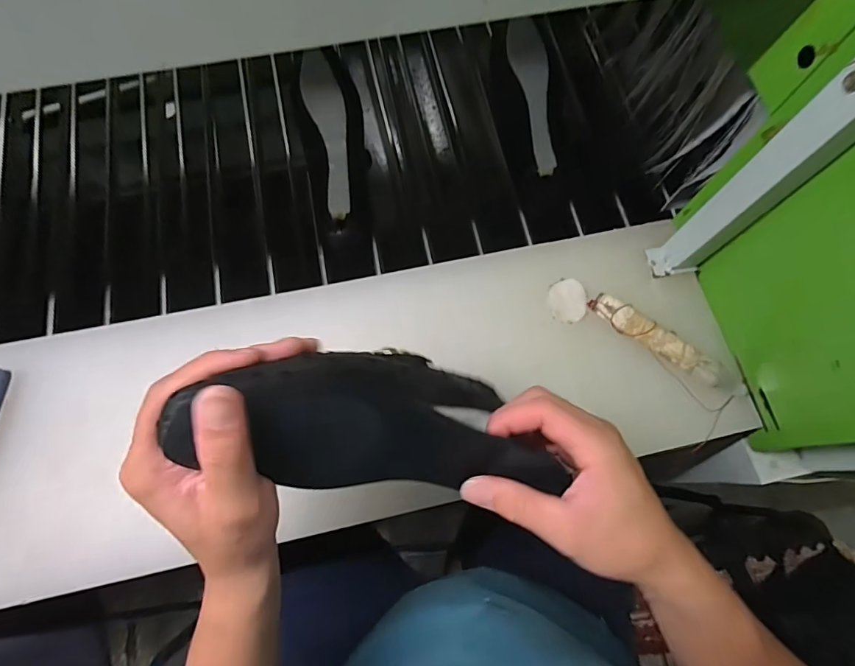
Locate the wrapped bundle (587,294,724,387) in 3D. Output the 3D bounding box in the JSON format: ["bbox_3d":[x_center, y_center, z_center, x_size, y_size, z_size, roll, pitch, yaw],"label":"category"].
[{"bbox_3d":[0.231,0.005,0.462,0.140,0.020,0.029,34,77,9],"label":"wrapped bundle"}]

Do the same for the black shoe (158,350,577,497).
[{"bbox_3d":[-0.025,0.052,0.295,0.243,0.062,0.089,12,72,-30],"label":"black shoe"}]

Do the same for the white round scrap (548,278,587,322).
[{"bbox_3d":[0.148,-0.034,0.476,0.038,0.004,0.046,-9,74,5],"label":"white round scrap"}]

